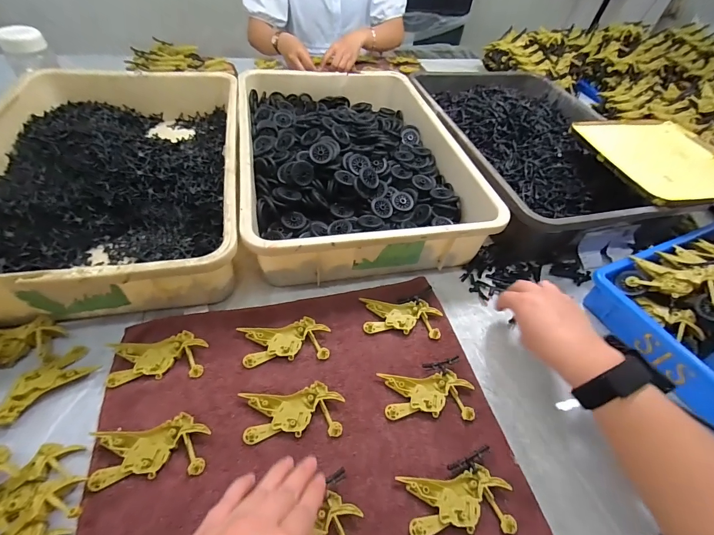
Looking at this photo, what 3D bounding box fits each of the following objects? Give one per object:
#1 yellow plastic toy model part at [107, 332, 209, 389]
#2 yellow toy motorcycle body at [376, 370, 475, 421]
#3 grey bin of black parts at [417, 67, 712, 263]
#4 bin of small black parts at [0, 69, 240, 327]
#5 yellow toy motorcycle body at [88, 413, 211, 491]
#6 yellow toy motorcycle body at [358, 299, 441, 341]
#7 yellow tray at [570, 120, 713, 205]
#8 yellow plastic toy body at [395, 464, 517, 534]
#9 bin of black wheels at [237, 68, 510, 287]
[{"bbox_3d":[-0.225,0.101,0.379,0.101,0.011,0.052,-3,50,-9],"label":"yellow plastic toy model part"},{"bbox_3d":[0.079,0.142,0.379,0.100,0.010,0.049,3,50,-4],"label":"yellow toy motorcycle body"},{"bbox_3d":[0.334,-0.249,0.683,0.341,0.098,0.542,-5,51,-10],"label":"grey bin of black parts"},{"bbox_3d":[-0.365,-0.156,0.522,0.352,0.091,0.517,-7,51,-12],"label":"bin of small black parts"},{"bbox_3d":[-0.195,0.173,0.321,0.097,0.011,0.052,-4,50,-10],"label":"yellow toy motorcycle body"},{"bbox_3d":[0.058,0.065,0.442,0.100,0.008,0.049,5,49,-2],"label":"yellow toy motorcycle body"},{"bbox_3d":[0.530,-0.193,0.590,0.244,0.022,0.245,-5,50,-11],"label":"yellow tray"},{"bbox_3d":[0.094,0.219,0.316,0.100,0.007,0.051,1,50,-6],"label":"yellow plastic toy body"},{"bbox_3d":[-0.019,-0.200,0.602,0.349,0.089,0.505,-8,51,-13],"label":"bin of black wheels"}]

